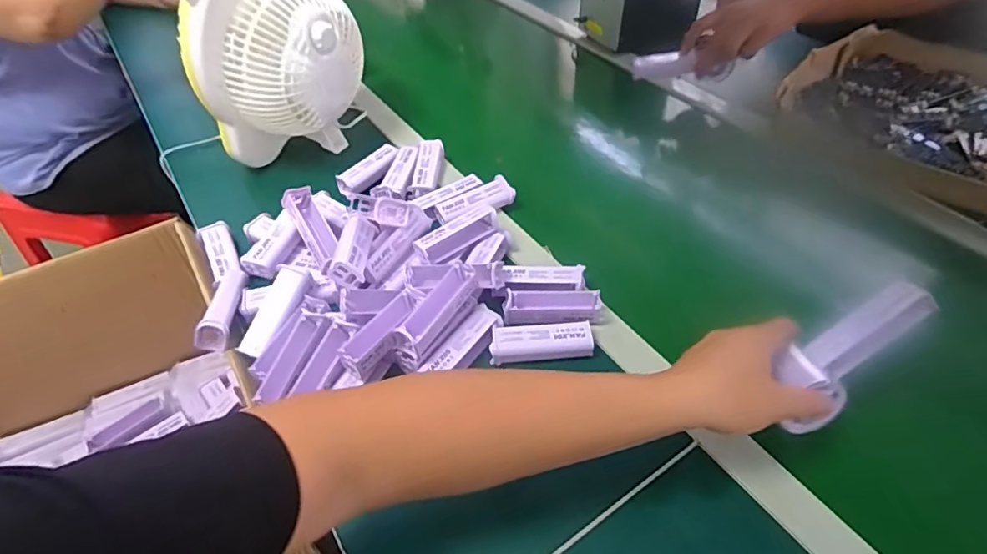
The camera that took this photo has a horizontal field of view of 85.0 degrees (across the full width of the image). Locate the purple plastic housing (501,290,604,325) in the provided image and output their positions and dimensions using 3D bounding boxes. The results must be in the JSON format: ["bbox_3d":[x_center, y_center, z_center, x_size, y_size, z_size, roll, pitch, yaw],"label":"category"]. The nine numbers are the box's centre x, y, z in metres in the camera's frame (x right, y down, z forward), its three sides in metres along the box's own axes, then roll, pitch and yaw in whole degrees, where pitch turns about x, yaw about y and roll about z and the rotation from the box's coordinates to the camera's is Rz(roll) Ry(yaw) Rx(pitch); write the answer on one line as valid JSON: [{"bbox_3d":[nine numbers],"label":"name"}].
[{"bbox_3d":[0.061,0.036,0.562,0.097,0.034,0.038,-1,47,2],"label":"purple plastic housing"}]

